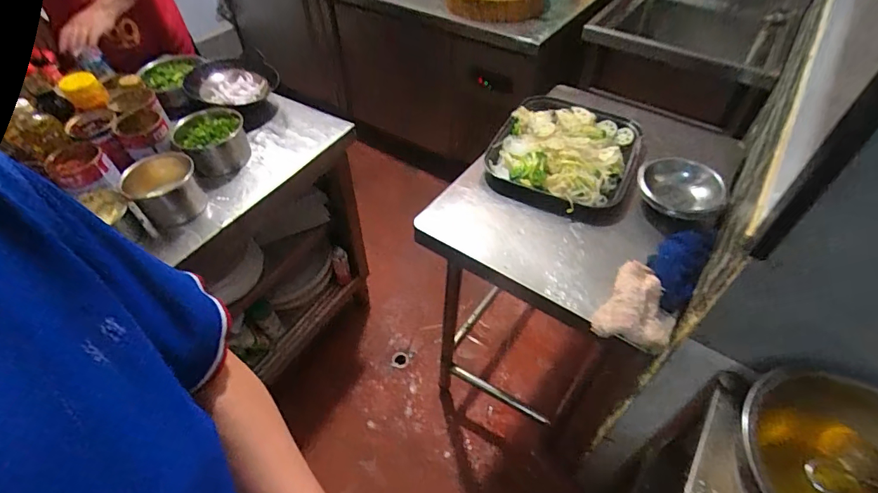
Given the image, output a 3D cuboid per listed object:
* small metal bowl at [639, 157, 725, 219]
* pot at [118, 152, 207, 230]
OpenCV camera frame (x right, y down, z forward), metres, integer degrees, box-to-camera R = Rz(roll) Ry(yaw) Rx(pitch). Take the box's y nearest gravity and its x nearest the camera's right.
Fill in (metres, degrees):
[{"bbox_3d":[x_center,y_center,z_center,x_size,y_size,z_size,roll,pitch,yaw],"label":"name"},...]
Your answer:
[{"bbox_3d":[0.483,-0.118,0.898,0.162,0.048,0.148,32,56,26],"label":"small metal bowl"},{"bbox_3d":[-0.598,-0.123,0.976,0.145,0.087,0.166,-30,55,-25],"label":"pot"}]

